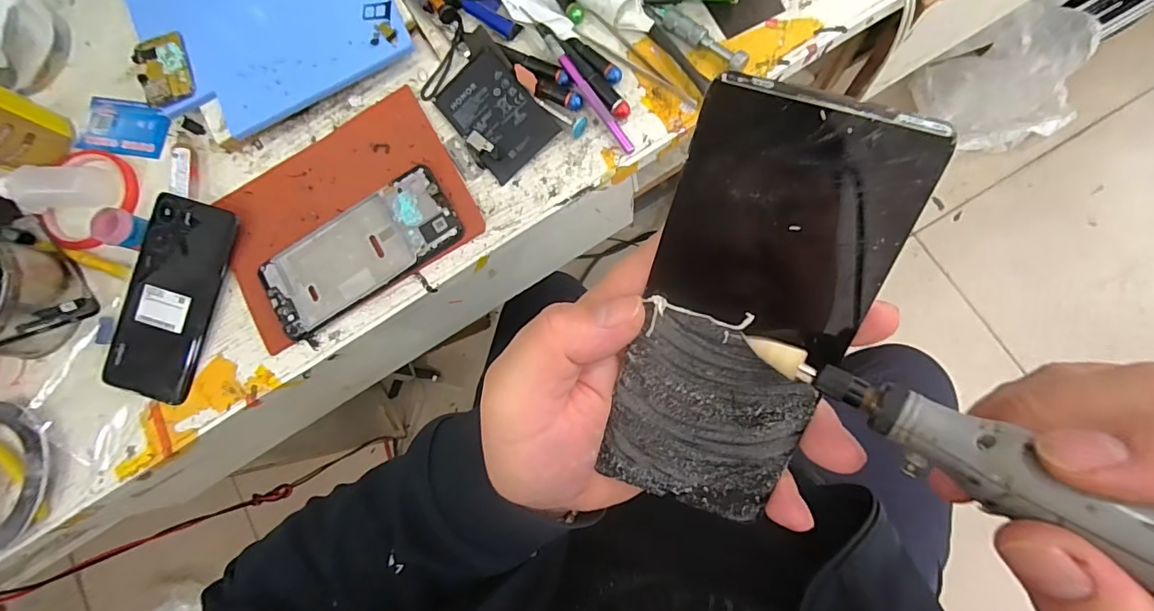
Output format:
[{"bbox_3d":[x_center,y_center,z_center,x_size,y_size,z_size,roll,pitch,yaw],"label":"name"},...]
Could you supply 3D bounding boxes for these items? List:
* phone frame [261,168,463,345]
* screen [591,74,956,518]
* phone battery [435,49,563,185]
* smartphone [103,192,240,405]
[{"bbox_3d":[-0.174,-0.043,0.404,0.161,0.010,0.071,-32,78,1],"label":"phone frame"},{"bbox_3d":[0.057,0.010,0.176,0.069,0.006,0.155,15,115,6],"label":"screen"},{"bbox_3d":[-0.068,-0.155,0.407,0.064,0.009,0.096,-42,80,7],"label":"phone battery"},{"bbox_3d":[-0.336,-0.007,0.410,0.072,0.014,0.161,14,83,9],"label":"smartphone"}]

